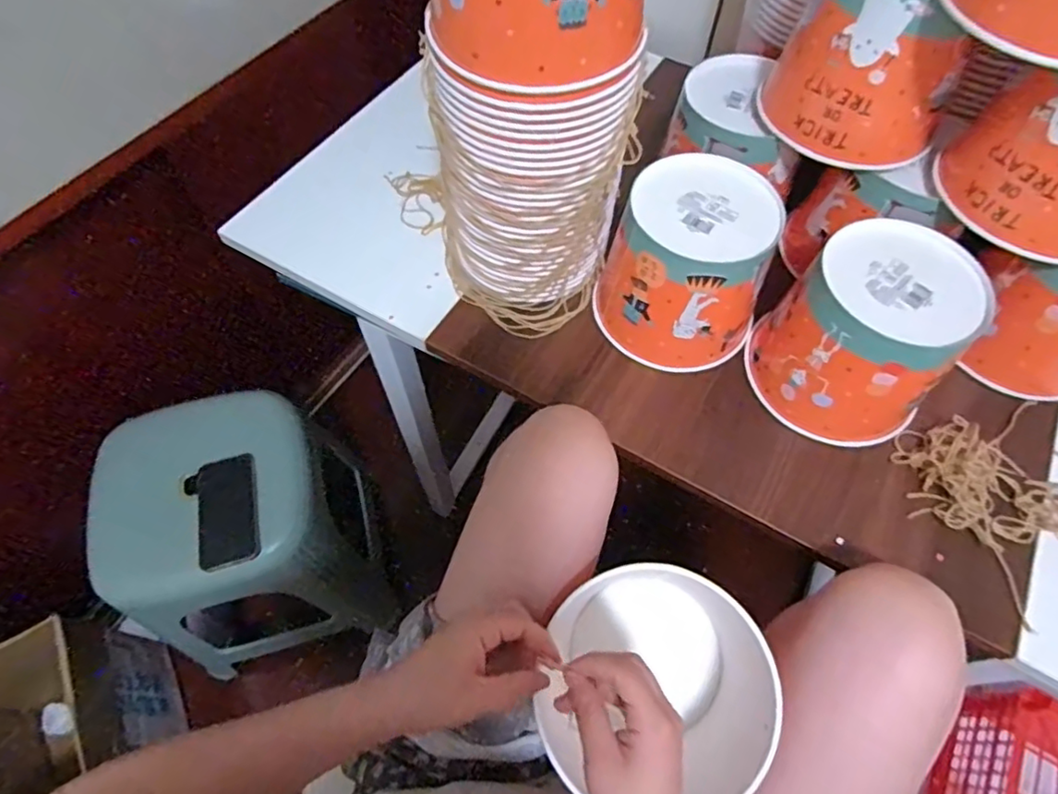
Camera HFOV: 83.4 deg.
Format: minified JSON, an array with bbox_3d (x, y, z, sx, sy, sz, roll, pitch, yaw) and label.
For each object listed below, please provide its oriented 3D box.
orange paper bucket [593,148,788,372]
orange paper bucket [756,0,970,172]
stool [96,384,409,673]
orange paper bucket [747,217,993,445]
[{"bbox_3d":[0.152,-0.120,0.562,0.138,0.136,0.141,0,61,-1],"label":"orange paper bucket"},{"bbox_3d":[0.302,-0.304,0.512,0.147,0.142,0.141,25,63,13],"label":"orange paper bucket"},{"bbox_3d":[-0.469,0.239,1.017,0.324,0.445,0.298,-15,62,-9],"label":"stool"},{"bbox_3d":[0.294,-0.050,0.526,0.144,0.135,0.138,0,61,-1],"label":"orange paper bucket"}]

